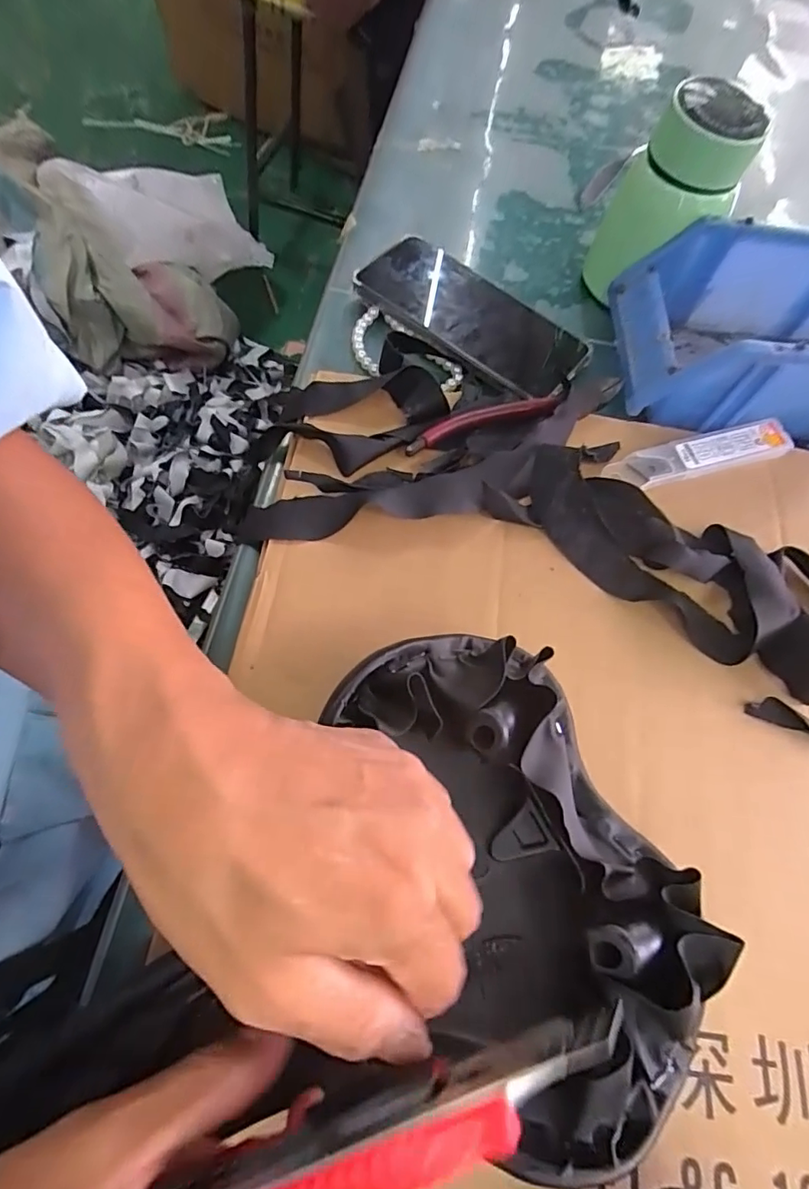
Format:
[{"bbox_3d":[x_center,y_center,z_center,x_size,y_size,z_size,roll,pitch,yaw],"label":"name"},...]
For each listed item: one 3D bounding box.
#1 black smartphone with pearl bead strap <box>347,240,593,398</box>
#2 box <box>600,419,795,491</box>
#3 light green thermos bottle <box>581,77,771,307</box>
[{"bbox_3d":[0.046,-0.193,0.368,0.160,0.009,0.080,35,65,9],"label":"black smartphone with pearl bead strap"},{"bbox_3d":[0.187,-0.088,0.334,0.122,0.013,0.025,-15,69,-12],"label":"box"},{"bbox_3d":[0.179,-0.261,0.364,0.068,0.119,0.064,1,67,-3],"label":"light green thermos bottle"}]

